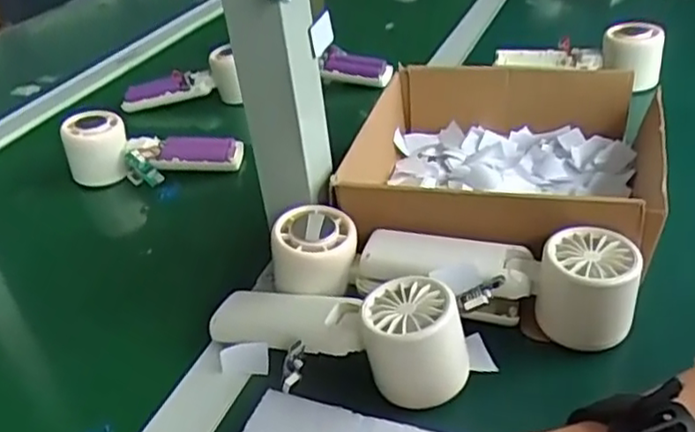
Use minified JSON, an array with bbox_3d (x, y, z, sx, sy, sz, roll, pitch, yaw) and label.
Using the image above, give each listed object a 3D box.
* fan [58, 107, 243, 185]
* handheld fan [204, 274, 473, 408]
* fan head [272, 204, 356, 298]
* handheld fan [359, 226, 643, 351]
[{"bbox_3d":[-0.188,-0.063,0.641,0.164,0.055,0.059,0,35,9],"label":"fan"},{"bbox_3d":[-0.010,0.064,0.405,0.167,0.056,0.052,11,38,24],"label":"handheld fan"},{"bbox_3d":[-0.021,0.022,0.448,0.053,0.039,0.052,-4,34,3],"label":"fan head"},{"bbox_3d":[0.089,0.043,0.419,0.165,0.062,0.057,6,36,17],"label":"handheld fan"}]

